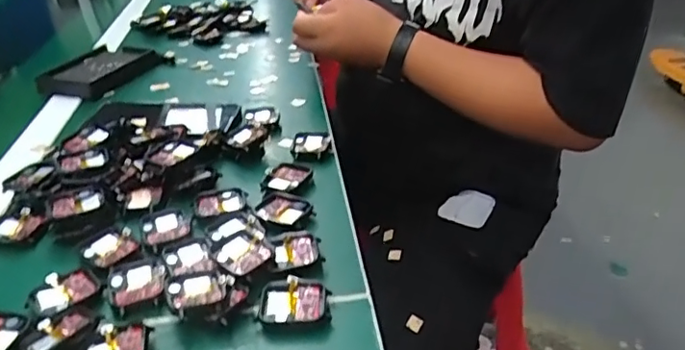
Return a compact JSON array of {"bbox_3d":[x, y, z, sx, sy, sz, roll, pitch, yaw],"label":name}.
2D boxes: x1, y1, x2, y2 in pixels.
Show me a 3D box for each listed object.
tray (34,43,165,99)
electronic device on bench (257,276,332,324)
[{"bbox_3d":[-0.328,-0.141,0.770,0.109,0.026,0.145,6,33,17],"label":"tray"},{"bbox_3d":[-0.033,0.085,0.368,0.046,0.012,0.036,-3,31,2],"label":"electronic device on bench"}]

